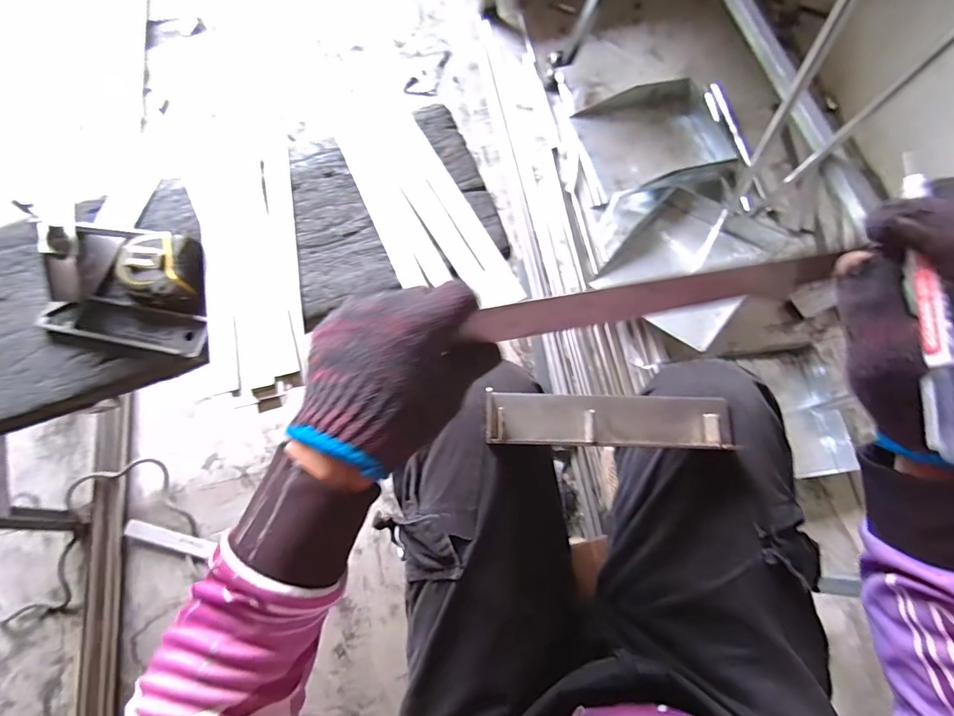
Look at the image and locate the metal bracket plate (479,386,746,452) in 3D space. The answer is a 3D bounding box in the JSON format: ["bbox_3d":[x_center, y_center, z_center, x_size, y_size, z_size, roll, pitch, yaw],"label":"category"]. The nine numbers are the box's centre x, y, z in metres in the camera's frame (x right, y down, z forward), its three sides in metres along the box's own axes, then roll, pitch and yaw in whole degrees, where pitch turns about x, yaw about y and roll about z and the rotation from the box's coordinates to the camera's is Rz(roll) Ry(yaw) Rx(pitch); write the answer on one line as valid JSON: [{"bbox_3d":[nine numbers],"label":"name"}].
[{"bbox_3d":[0.110,0.051,0.364,0.202,0.030,0.043,2,72,-1],"label":"metal bracket plate"}]

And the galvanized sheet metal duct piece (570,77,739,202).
[{"bbox_3d":[0.417,-0.522,1.043,0.356,0.057,0.266,-15,74,-6],"label":"galvanized sheet metal duct piece"}]

